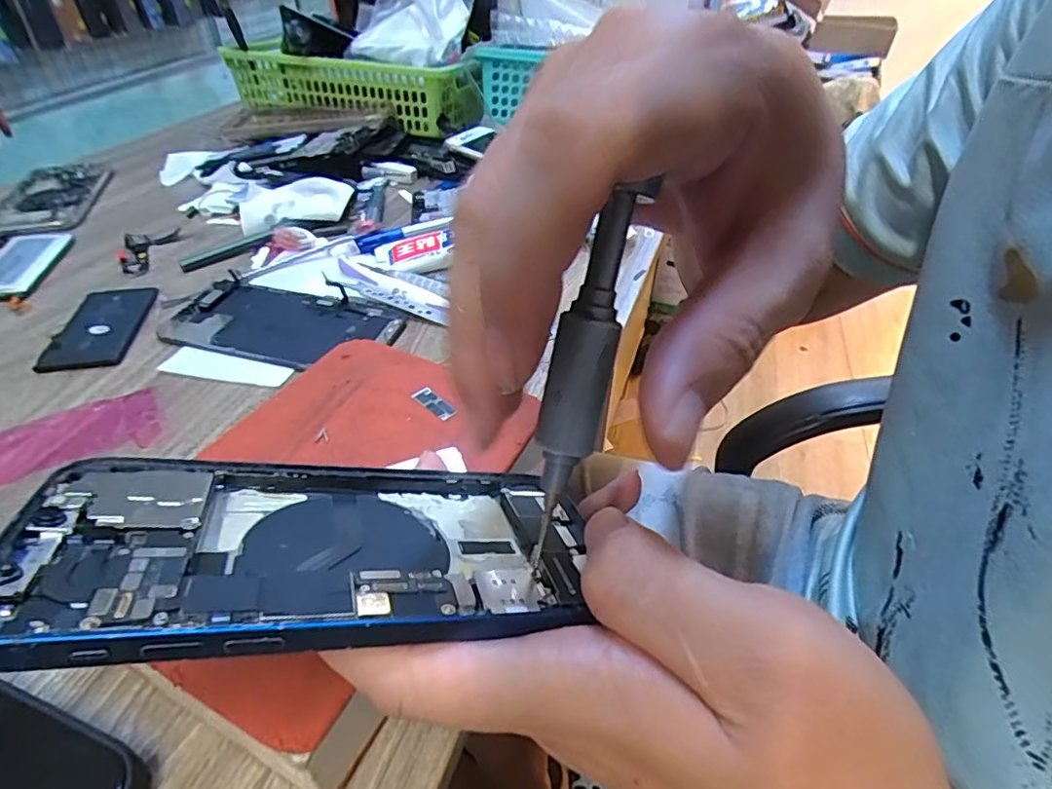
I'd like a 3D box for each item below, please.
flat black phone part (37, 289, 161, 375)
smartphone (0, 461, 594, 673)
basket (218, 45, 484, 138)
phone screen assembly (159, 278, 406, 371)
[{"bbox_3d":[-0.272,-0.045,0.367,0.051,0.005,0.087,-8,41,-11],"label":"flat black phone part"},{"bbox_3d":[-0.050,0.040,0.152,0.141,0.006,0.072,5,19,-23],"label":"smartphone"},{"bbox_3d":[-0.207,-0.363,0.677,0.312,0.071,0.092,17,43,18],"label":"basket"},{"bbox_3d":[-0.156,-0.045,0.365,0.147,0.006,0.067,11,41,11],"label":"phone screen assembly"}]

